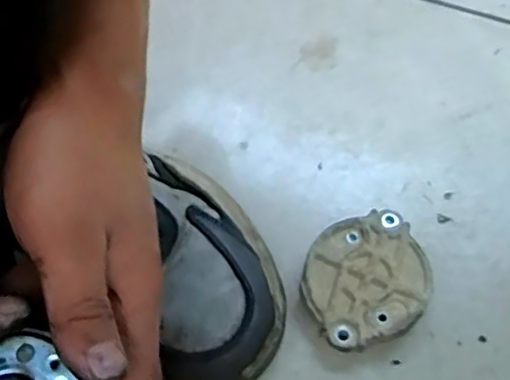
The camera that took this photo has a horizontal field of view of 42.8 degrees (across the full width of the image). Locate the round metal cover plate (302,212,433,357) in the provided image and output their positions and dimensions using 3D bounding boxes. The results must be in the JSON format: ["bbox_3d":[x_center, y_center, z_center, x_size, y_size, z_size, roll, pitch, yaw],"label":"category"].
[{"bbox_3d":[0.059,0.050,0.353,0.066,0.020,0.066,0,62,0],"label":"round metal cover plate"}]

